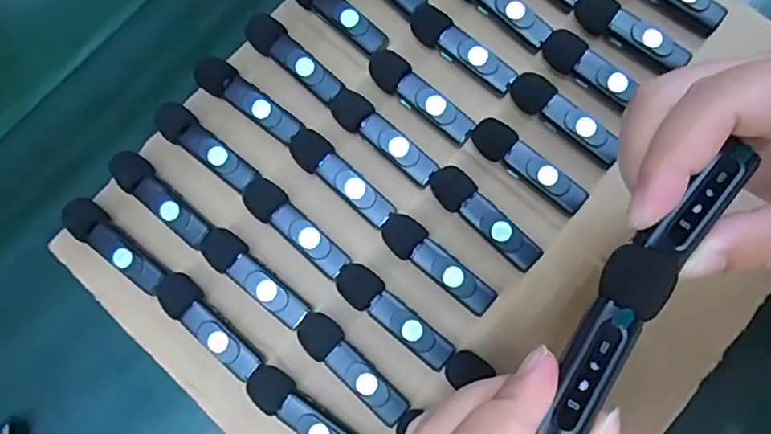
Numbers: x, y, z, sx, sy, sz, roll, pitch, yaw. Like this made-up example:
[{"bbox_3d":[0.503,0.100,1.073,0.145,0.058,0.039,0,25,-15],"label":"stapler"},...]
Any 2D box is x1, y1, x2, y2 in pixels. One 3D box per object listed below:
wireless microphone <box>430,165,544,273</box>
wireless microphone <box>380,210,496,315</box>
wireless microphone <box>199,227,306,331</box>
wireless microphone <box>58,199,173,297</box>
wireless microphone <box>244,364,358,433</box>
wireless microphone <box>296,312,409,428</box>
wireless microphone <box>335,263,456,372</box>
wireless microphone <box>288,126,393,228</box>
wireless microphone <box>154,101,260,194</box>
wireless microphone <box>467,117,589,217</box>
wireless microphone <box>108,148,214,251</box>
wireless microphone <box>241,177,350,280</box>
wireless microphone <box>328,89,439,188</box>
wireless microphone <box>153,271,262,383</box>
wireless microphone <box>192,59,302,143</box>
[{"bbox_3d":[0.049,0.002,0.299,0.018,0.017,0.065,-43,76,-5],"label":"wireless microphone"},{"bbox_3d":[0.025,0.024,0.295,0.065,0.018,0.018,41,83,14],"label":"wireless microphone"},{"bbox_3d":[-0.066,0.032,0.298,0.065,0.017,0.019,41,83,14],"label":"wireless microphone"},{"bbox_3d":[-0.139,0.014,0.305,0.065,0.018,0.018,34,82,13],"label":"wireless microphone"},{"bbox_3d":[-0.038,0.095,0.282,0.064,0.015,0.019,31,81,12],"label":"wireless microphone"},{"bbox_3d":[-0.016,0.073,0.287,0.064,0.018,0.018,41,83,14],"label":"wireless microphone"},{"bbox_3d":[0.005,0.048,0.291,0.066,0.014,0.019,35,82,13],"label":"wireless microphone"},{"bbox_3d":[-0.023,-0.020,0.308,0.066,0.019,0.019,37,83,13],"label":"wireless microphone"},{"bbox_3d":[-0.095,-0.036,0.315,0.063,0.020,0.018,35,82,13],"label":"wireless microphone"},{"bbox_3d":[0.072,-0.026,0.303,0.066,0.019,0.017,36,82,13],"label":"wireless microphone"},{"bbox_3d":[-0.116,-0.009,0.309,0.063,0.017,0.019,36,82,13],"label":"wireless microphone"},{"bbox_3d":[-0.045,0.006,0.302,0.065,0.016,0.018,38,83,13],"label":"wireless microphone"},{"bbox_3d":[-0.002,-0.042,0.310,0.067,0.017,0.017,39,83,14],"label":"wireless microphone"},{"bbox_3d":[-0.087,0.053,0.293,0.065,0.016,0.019,39,83,14],"label":"wireless microphone"},{"bbox_3d":[-0.074,-0.061,0.319,0.068,0.020,0.018,37,83,13],"label":"wireless microphone"}]

